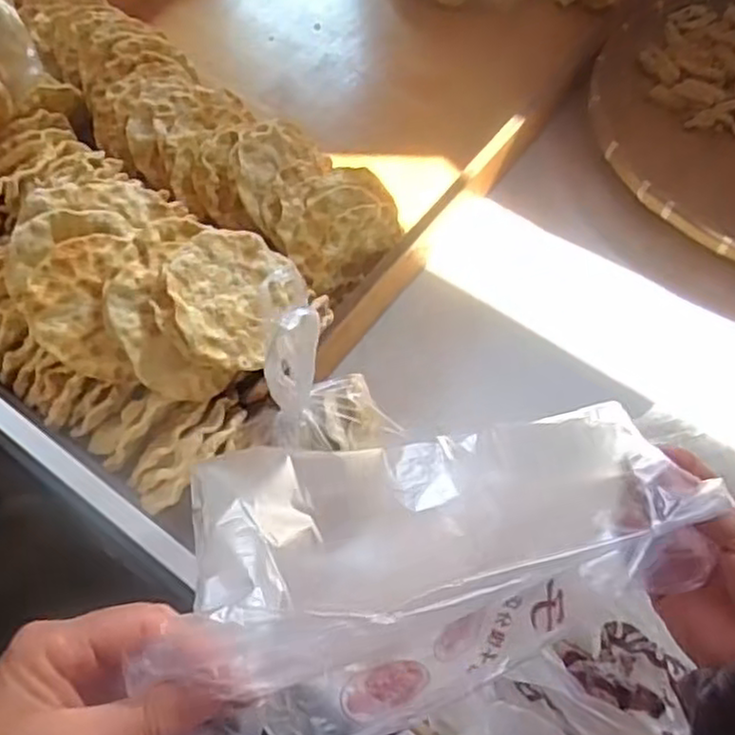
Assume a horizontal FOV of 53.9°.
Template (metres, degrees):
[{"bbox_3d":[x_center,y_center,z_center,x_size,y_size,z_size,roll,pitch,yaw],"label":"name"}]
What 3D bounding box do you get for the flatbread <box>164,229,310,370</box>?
[{"bbox_3d":[-0.112,-0.061,0.630,0.123,0.015,0.122,13,64,-28],"label":"flatbread"}]

